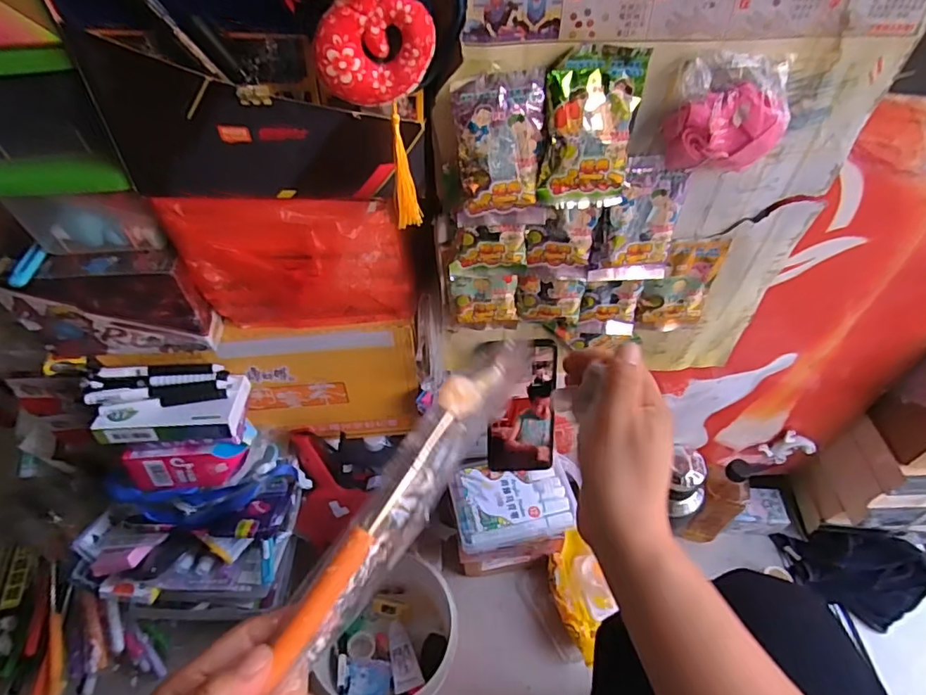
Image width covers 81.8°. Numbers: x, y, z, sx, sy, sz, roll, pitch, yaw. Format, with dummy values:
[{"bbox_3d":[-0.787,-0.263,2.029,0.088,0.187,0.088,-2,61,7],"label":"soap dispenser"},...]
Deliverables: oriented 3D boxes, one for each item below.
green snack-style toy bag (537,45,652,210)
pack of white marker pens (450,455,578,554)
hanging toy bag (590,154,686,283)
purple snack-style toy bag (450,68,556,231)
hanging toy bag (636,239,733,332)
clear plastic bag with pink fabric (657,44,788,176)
[{"bbox_3d":[0.093,-0.155,0.388,0.068,0.109,0.010,-3,35,-2],"label":"green snack-style toy bag"},{"bbox_3d":[0.058,0.181,0.625,0.134,0.030,0.089,-5,51,-5],"label":"pack of white marker pens"},{"bbox_3d":[0.152,-0.104,0.453,0.068,0.111,0.021,-6,51,-5],"label":"hanging toy bag"},{"bbox_3d":[0.031,-0.142,0.401,0.072,0.109,0.025,-3,51,-3],"label":"purple snack-style toy bag"},{"bbox_3d":[0.208,-0.056,0.518,0.069,0.110,0.015,-2,51,-2],"label":"hanging toy bag"},{"bbox_3d":[0.183,-0.161,0.376,0.077,0.071,0.037,0,51,-1],"label":"clear plastic bag with pink fabric"}]

